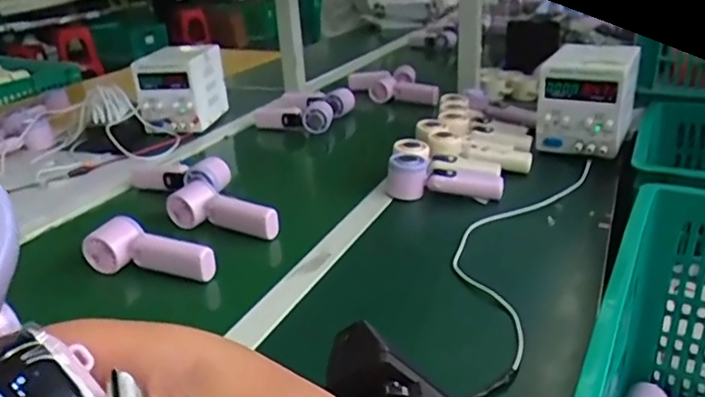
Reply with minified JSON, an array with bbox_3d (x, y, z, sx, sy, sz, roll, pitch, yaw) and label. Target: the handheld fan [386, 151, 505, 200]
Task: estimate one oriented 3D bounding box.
[{"bbox_3d":[0.137,-0.029,0.888,0.179,0.060,0.060,5,25,15],"label":"handheld fan"}]

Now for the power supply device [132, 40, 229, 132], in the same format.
[{"bbox_3d":[-0.378,-0.251,1.290,0.127,0.165,0.198,1,24,8],"label":"power supply device"}]

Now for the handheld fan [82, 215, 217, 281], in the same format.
[{"bbox_3d":[-0.249,0.062,0.711,0.168,0.055,0.044,8,26,21],"label":"handheld fan"}]

